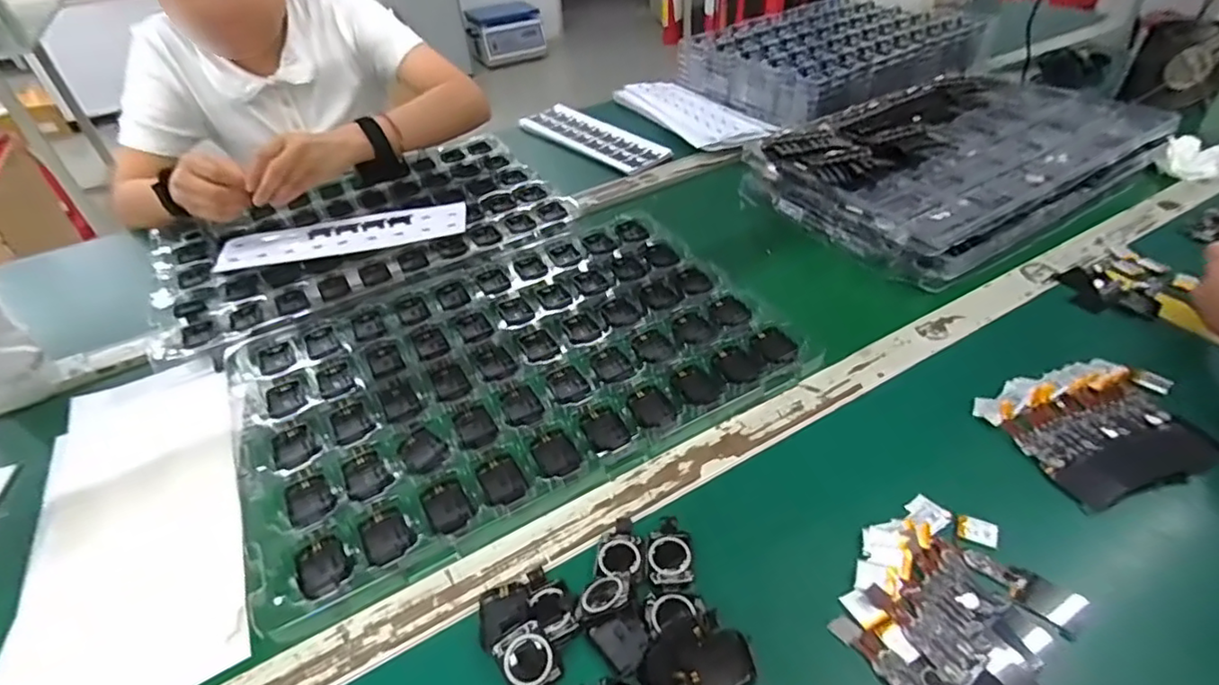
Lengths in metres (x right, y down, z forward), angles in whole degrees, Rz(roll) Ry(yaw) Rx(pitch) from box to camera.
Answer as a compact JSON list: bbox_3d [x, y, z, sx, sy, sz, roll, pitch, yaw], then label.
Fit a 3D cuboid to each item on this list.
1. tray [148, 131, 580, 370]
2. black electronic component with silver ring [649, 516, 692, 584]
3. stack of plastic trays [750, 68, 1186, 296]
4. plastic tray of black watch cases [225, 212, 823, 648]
[{"bbox_3d":[-0.325,-0.161,0.784,0.484,0.016,0.314,-23,46,-22],"label":"tray"},{"bbox_3d":[0.042,0.148,0.421,0.028,0.010,0.046,-1,42,2],"label":"black electronic component with silver ring"},{"bbox_3d":[0.454,-0.244,0.787,0.452,0.073,0.308,-24,46,-22],"label":"stack of plastic trays"},{"bbox_3d":[-0.098,0.012,0.578,0.475,0.018,0.339,-22,45,-20],"label":"plastic tray of black watch cases"}]

